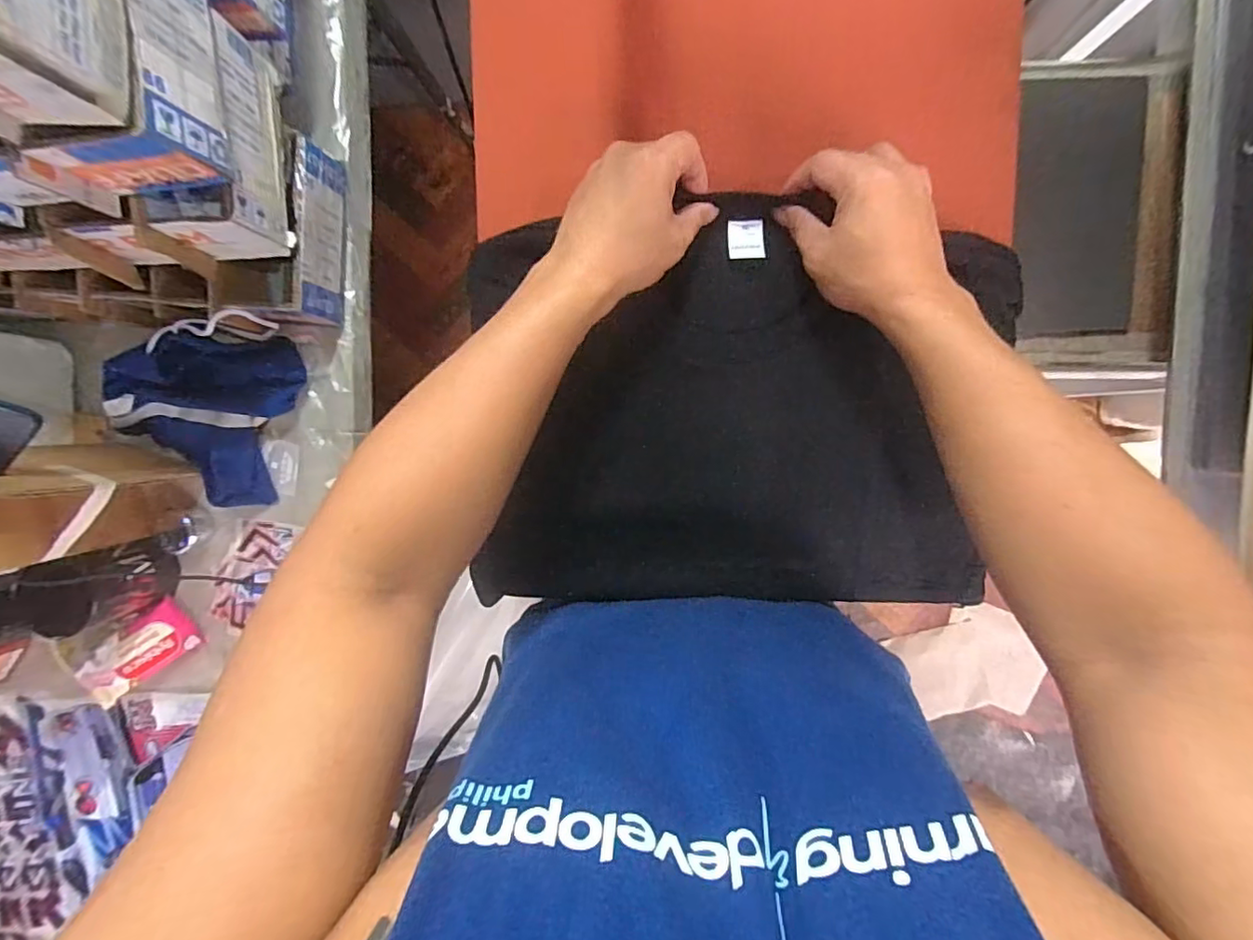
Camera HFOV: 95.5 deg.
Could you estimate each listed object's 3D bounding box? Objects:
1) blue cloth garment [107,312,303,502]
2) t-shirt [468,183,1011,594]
[{"bbox_3d":[-0.411,-0.069,0.557,0.145,0.066,0.188,22,95,1],"label":"blue cloth garment"},{"bbox_3d":[0.073,-0.041,0.439,0.380,0.050,0.297,-2,94,3],"label":"t-shirt"}]

